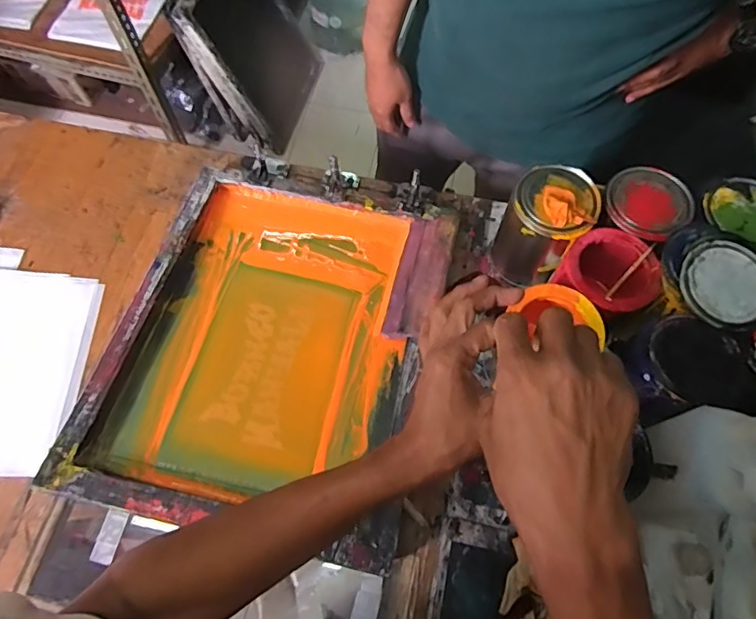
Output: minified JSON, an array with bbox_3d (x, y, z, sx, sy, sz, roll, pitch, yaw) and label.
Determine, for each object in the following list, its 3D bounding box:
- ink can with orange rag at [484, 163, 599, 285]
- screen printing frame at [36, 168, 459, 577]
[{"bbox_3d":[0.224,-0.111,0.710,0.100,0.154,0.101,0,66,-1],"label":"ink can with orange rag"},{"bbox_3d":[-0.131,0.038,0.679,0.388,0.071,0.471,12,67,4],"label":"screen printing frame"}]

